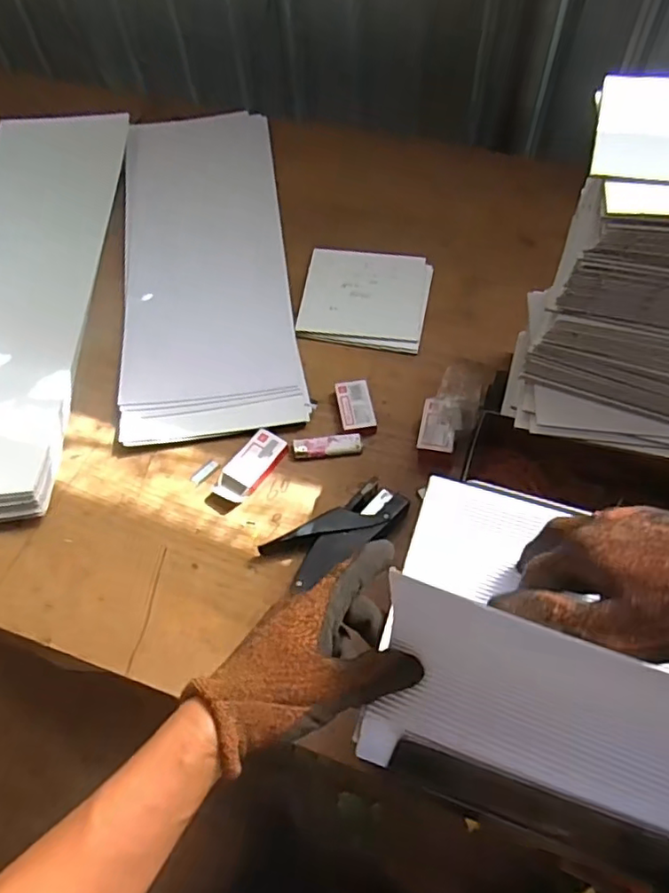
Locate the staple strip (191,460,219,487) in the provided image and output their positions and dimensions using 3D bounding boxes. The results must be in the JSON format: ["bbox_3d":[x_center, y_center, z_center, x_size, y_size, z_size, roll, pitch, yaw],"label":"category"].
[{"bbox_3d":[-0.140,0.028,0.637,0.014,0.004,0.032,39,67,23],"label":"staple strip"}]

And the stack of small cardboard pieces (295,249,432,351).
[{"bbox_3d":[0.040,-0.197,0.774,0.160,0.017,0.156,8,58,7],"label":"stack of small cardboard pieces"}]

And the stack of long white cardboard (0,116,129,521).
[{"bbox_3d":[-0.416,-0.208,0.769,0.212,0.052,0.676,-4,58,0],"label":"stack of long white cardboard"}]

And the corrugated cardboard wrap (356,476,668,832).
[{"bbox_3d":[0.144,0.105,0.355,0.213,0.079,0.188,10,59,9],"label":"corrugated cardboard wrap"}]

